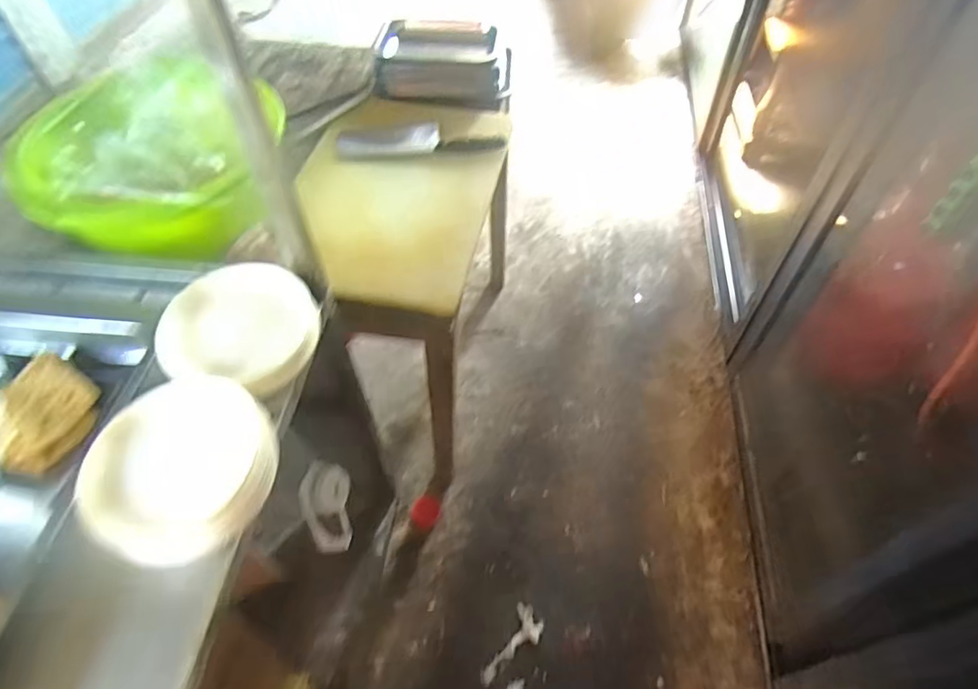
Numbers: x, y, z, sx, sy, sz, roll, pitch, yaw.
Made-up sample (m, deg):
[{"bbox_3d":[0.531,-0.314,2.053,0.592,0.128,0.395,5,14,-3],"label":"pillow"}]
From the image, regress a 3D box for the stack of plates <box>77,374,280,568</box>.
[{"bbox_3d":[-0.311,0.122,0.584,0.167,0.048,0.180,15,55,11],"label":"stack of plates"}]

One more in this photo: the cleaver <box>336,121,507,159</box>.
[{"bbox_3d":[-0.128,-0.384,1.069,0.297,0.019,0.086,-9,54,-6],"label":"cleaver"}]

